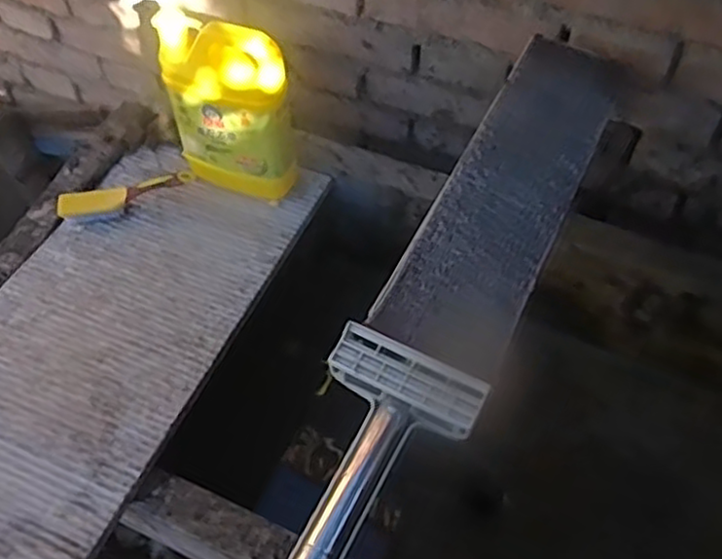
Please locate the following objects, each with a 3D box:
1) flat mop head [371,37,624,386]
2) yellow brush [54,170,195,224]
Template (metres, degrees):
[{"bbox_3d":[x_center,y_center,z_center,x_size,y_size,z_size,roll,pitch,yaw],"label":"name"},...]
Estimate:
[{"bbox_3d":[0.141,-0.089,0.654,0.110,0.011,0.401,22,59,16],"label":"flat mop head"},{"bbox_3d":[-0.297,-0.108,0.890,0.168,0.037,0.038,-15,56,-8],"label":"yellow brush"}]

